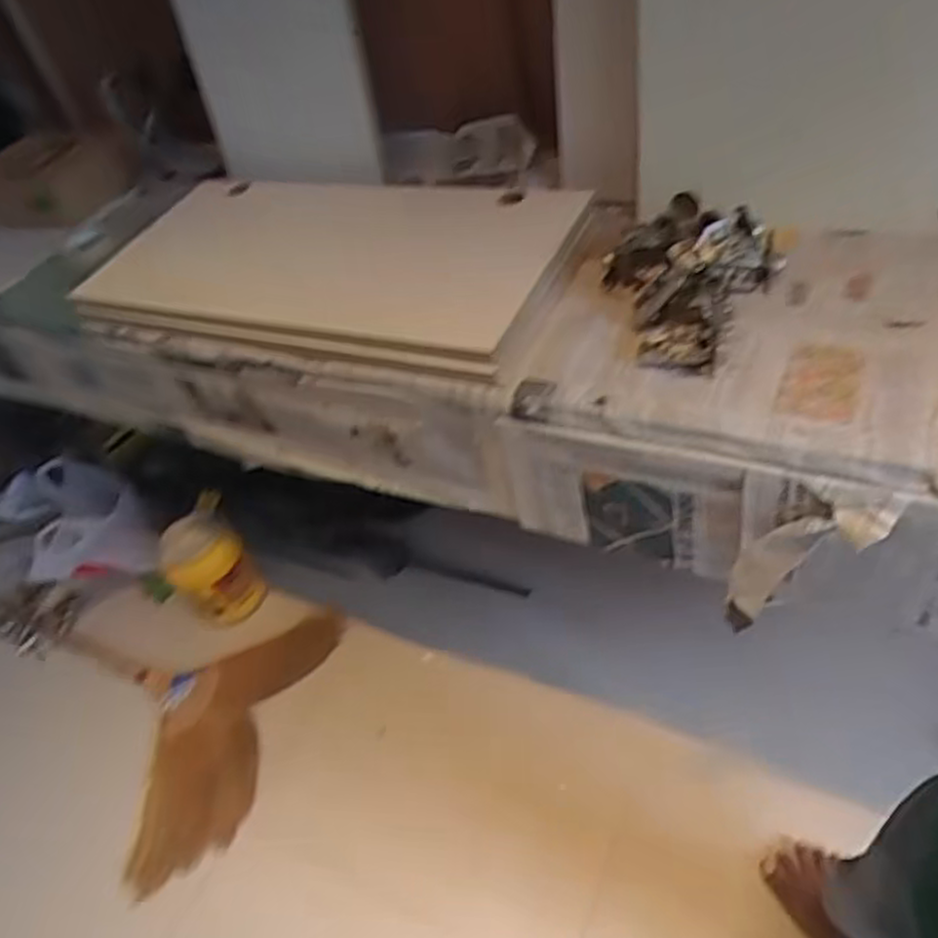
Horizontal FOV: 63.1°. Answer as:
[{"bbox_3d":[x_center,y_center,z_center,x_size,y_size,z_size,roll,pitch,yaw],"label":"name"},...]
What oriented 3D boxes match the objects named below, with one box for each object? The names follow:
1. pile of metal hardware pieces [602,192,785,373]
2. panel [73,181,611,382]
[{"bbox_3d":[0.215,-0.195,0.782,0.161,0.064,0.221,20,57,30],"label":"pile of metal hardware pieces"},{"bbox_3d":[-0.168,-0.270,0.959,0.621,0.049,0.309,13,55,24],"label":"panel"}]

